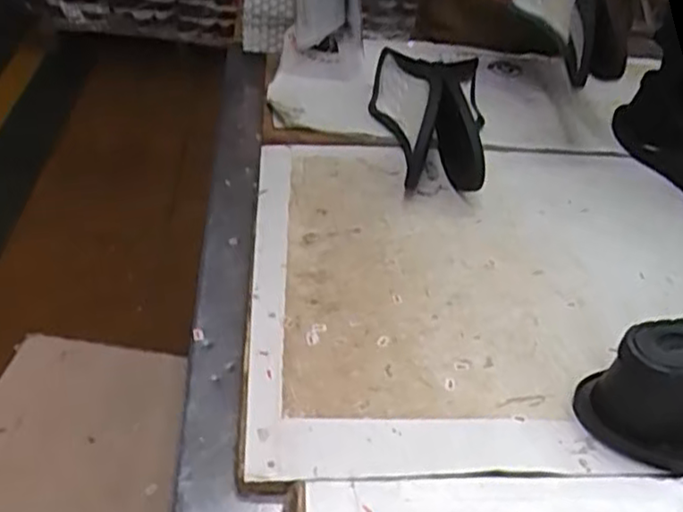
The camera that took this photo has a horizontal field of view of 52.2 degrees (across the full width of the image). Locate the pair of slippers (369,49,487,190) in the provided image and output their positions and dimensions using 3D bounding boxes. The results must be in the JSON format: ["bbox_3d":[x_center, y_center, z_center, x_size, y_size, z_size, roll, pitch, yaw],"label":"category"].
[{"bbox_3d":[0.094,-0.161,0.763,0.130,0.096,0.234,9,39,4],"label":"pair of slippers"}]

